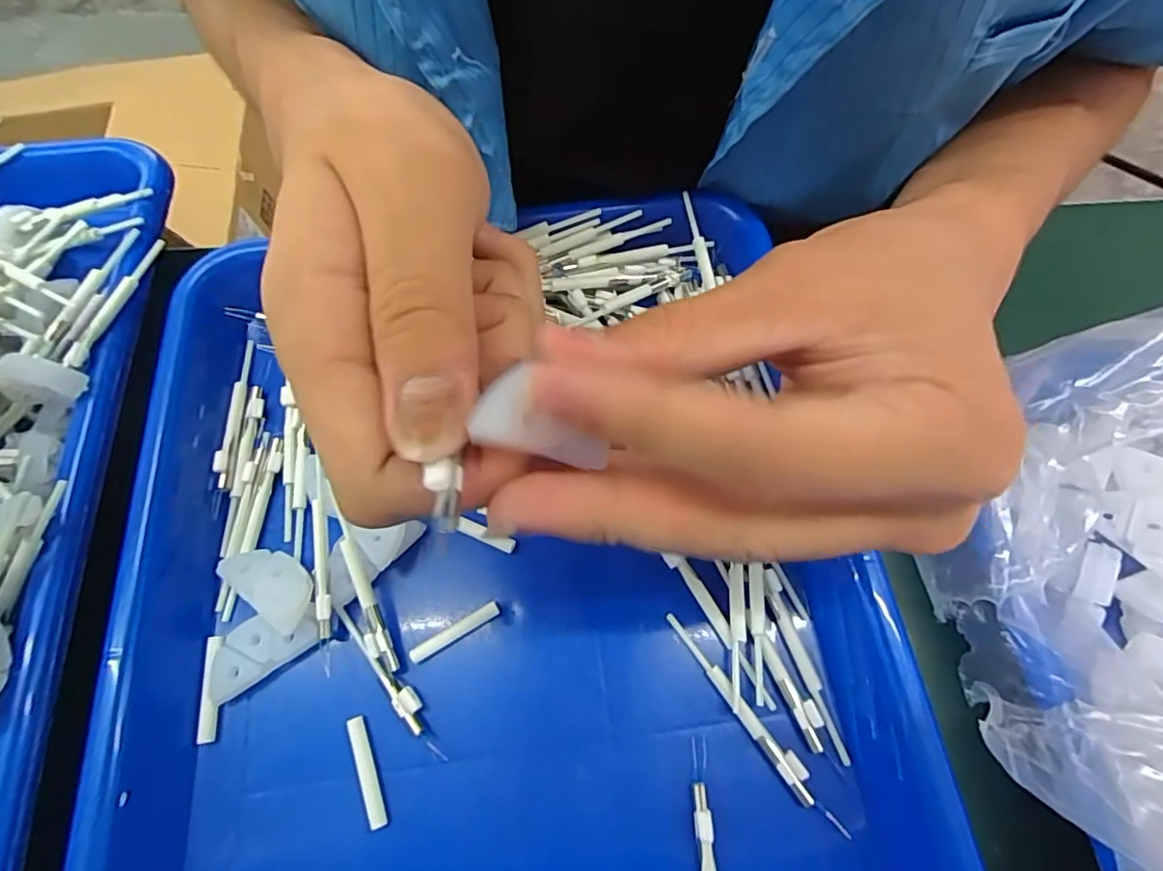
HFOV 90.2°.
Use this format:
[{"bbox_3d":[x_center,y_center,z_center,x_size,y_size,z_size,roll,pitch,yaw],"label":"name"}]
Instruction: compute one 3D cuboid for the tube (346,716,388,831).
[{"bbox_3d":[-0.070,0.109,0.189,0.006,0.004,0.033,-22,69,-8],"label":"tube"}]

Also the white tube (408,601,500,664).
[{"bbox_3d":[-0.045,0.070,0.206,0.033,0.005,0.006,-30,70,-11],"label":"white tube"}]

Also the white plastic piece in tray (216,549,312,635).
[{"bbox_3d":[-0.110,0.051,0.206,0.039,0.005,0.020,31,53,20],"label":"white plastic piece in tray"}]

